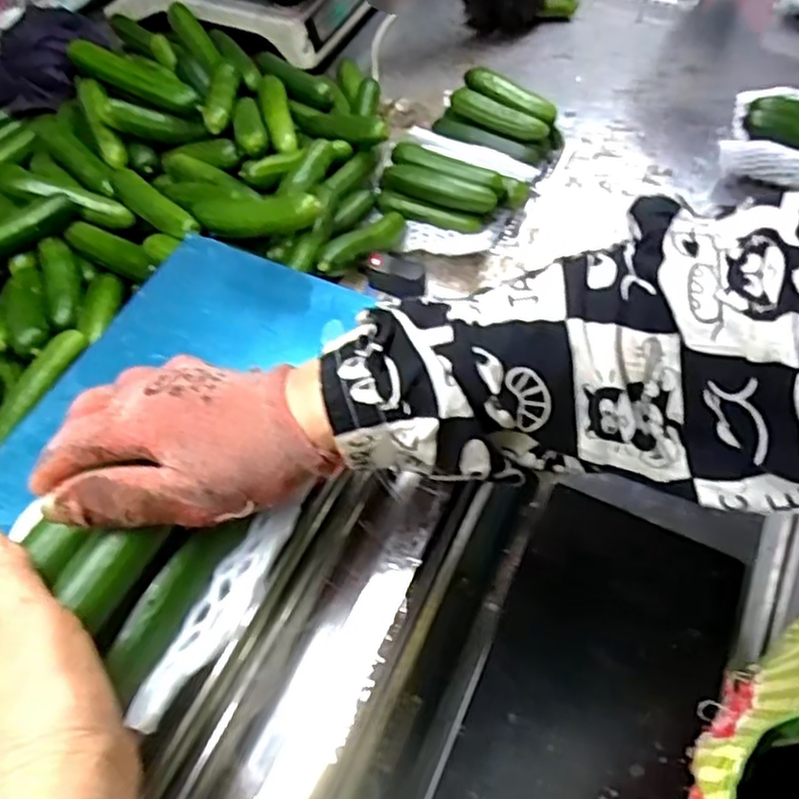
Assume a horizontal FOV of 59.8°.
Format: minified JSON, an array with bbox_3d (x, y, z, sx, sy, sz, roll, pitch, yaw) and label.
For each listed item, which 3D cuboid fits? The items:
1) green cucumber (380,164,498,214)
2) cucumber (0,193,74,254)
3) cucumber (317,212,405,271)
[{"bbox_3d":[0.040,-0.211,0.701,0.117,0.030,0.024,12,51,12],"label":"green cucumber"},{"bbox_3d":[-0.359,-0.151,0.637,0.124,0.031,0.026,-28,53,-5],"label":"cucumber"},{"bbox_3d":[-0.033,-0.148,0.658,0.024,0.027,0.130,24,37,21],"label":"cucumber"}]

